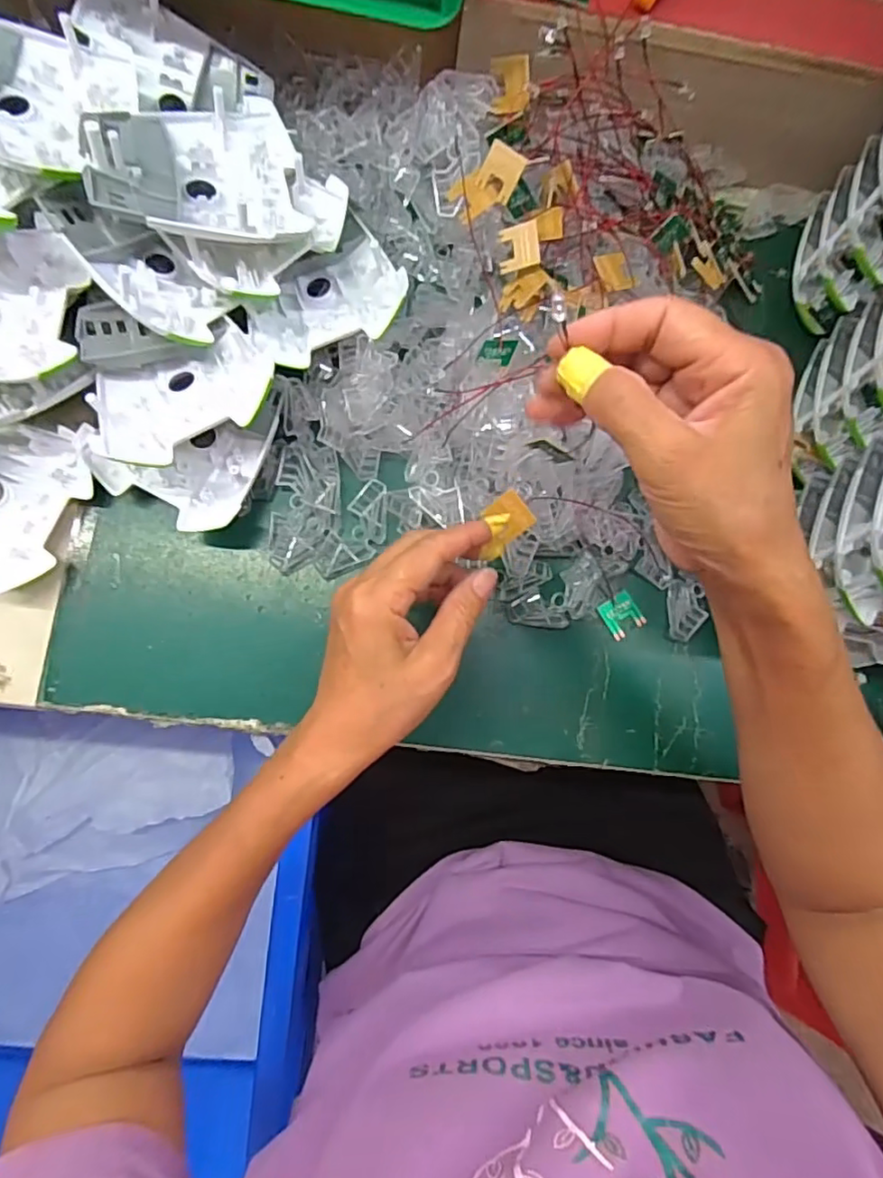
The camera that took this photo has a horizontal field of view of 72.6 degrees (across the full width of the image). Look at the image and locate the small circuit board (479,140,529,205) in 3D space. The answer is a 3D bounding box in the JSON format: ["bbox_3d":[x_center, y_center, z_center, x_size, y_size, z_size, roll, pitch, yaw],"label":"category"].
[{"bbox_3d":[0.035,-0.245,0.354,0.024,0.025,0.005,37,40,1],"label":"small circuit board"}]

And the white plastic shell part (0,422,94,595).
[{"bbox_3d":[-0.260,-0.050,0.355,0.080,0.030,0.095,17,82,-4],"label":"white plastic shell part"}]

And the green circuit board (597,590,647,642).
[{"bbox_3d":[0.117,0.017,0.389,0.024,0.004,0.026,-32,88,-8],"label":"green circuit board"}]

